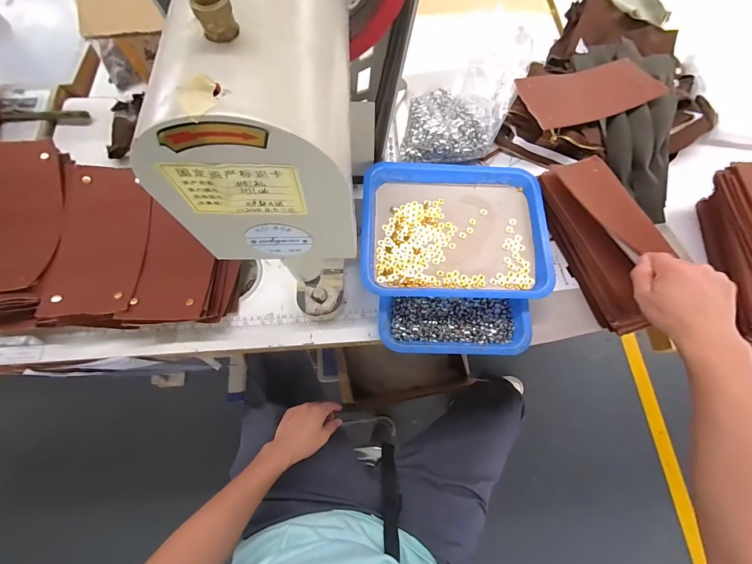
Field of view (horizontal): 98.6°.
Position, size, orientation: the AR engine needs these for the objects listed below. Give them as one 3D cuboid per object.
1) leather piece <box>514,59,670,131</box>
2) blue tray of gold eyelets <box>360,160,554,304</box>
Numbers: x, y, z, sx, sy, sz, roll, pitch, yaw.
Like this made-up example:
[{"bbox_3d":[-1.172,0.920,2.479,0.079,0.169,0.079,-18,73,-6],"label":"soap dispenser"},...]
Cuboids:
[{"bbox_3d":[0.375,-0.336,0.574,0.242,0.025,0.103,-16,72,-8],"label":"leather piece"},{"bbox_3d":[0.120,-0.083,0.501,0.272,0.037,0.218,1,70,-1],"label":"blue tray of gold eyelets"}]

